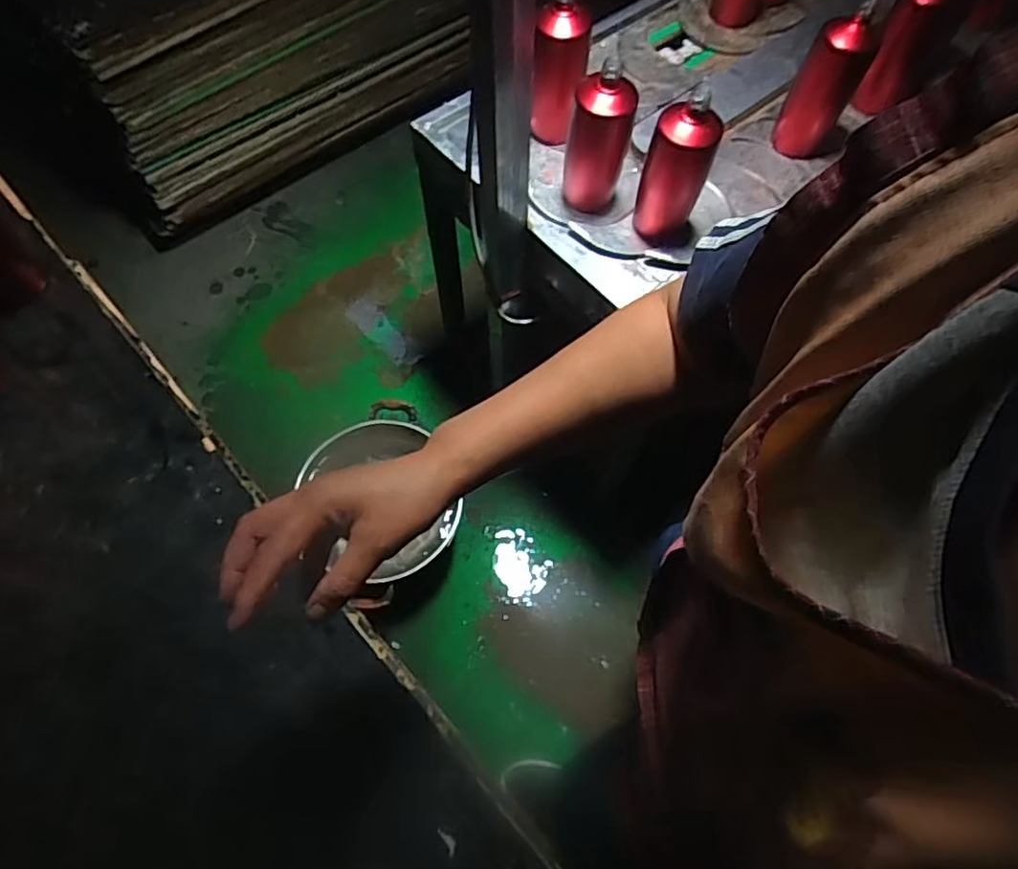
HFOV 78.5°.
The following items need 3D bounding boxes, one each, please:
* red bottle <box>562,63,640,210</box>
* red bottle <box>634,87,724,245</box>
[{"bbox_3d":[0.119,-0.386,0.838,0.081,0.193,0.067,9,61,3],"label":"red bottle"},{"bbox_3d":[0.217,-0.343,0.813,0.083,0.189,0.063,18,62,7],"label":"red bottle"}]

